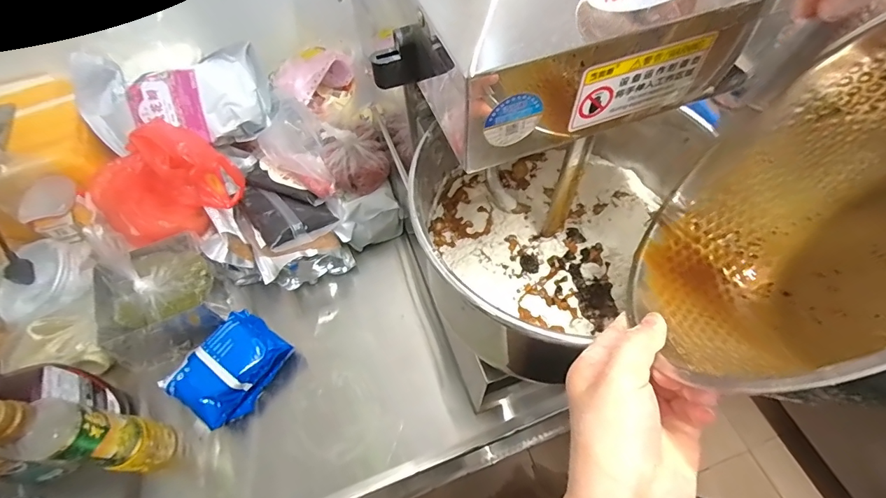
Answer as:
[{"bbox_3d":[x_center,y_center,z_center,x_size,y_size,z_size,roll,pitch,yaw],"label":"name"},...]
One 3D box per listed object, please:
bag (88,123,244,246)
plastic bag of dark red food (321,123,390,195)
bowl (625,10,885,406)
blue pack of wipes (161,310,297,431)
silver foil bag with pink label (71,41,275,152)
[{"bbox_3d":[-0.411,-0.101,0.615,0.157,0.129,0.169,36,67,21],"label":"bag"},{"bbox_3d":[-0.140,-0.146,0.683,0.093,0.057,0.124,-21,60,-9],"label":"plastic bag of dark red food"},{"bbox_3d":[0.237,-0.034,0.253,0.105,0.239,0.215,31,56,-8],"label":"bowl"},{"bbox_3d":[-0.287,0.161,0.578,0.107,0.050,0.138,31,66,19],"label":"blue pack of wipes"},{"bbox_3d":[-0.414,-0.235,0.670,0.262,0.156,0.080,-16,16,-16],"label":"silver foil bag with pink label"}]

